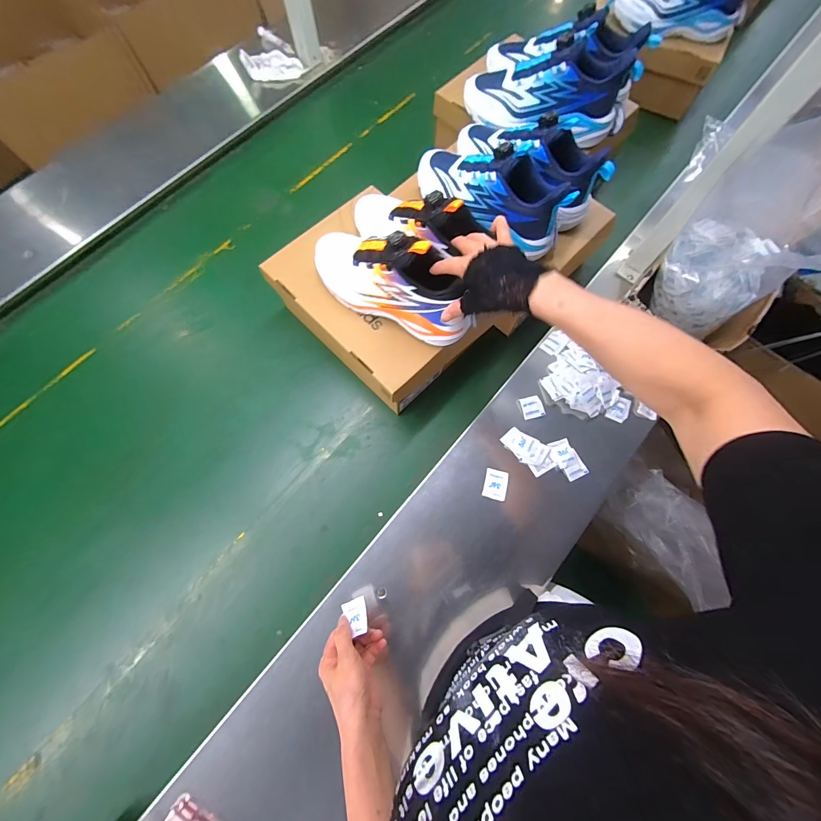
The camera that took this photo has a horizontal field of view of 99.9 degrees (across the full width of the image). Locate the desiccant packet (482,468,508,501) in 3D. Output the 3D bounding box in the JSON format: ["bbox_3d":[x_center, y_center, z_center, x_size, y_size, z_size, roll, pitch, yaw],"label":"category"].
[{"bbox_3d":[0.136,0.118,0.548,0.035,0.006,0.046,15,73,4],"label":"desiccant packet"}]

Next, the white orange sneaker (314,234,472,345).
[{"bbox_3d":[-0.026,-0.191,0.475,0.250,0.113,0.087,27,75,8],"label":"white orange sneaker"}]

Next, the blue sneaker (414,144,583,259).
[{"bbox_3d":[0.124,-0.351,0.524,0.257,0.105,0.087,36,76,10],"label":"blue sneaker"}]

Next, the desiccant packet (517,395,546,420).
[{"bbox_3d":[0.204,-0.005,0.581,0.035,0.012,0.039,-21,74,-7],"label":"desiccant packet"}]

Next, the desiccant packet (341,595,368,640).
[{"bbox_3d":[-0.071,0.267,0.450,0.033,0.004,0.040,-26,47,0],"label":"desiccant packet"}]

